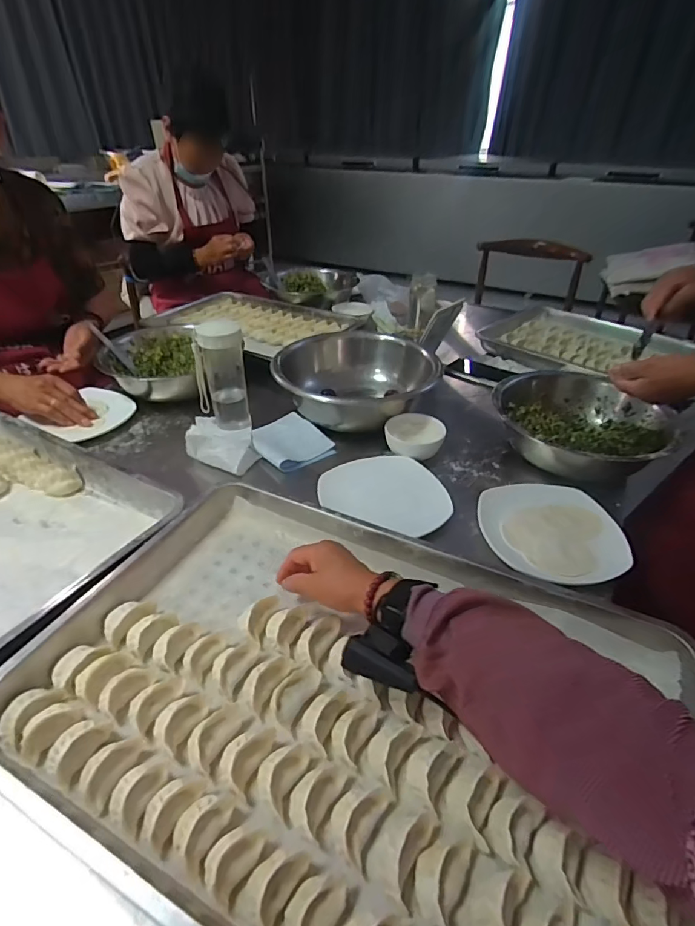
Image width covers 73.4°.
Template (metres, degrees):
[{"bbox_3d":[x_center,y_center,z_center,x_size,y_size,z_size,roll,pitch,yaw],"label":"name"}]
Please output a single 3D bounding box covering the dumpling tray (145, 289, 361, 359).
[{"bbox_3d":[-0.266,-0.396,1.310,0.522,0.037,0.362,25,44,31],"label":"dumpling tray"}]

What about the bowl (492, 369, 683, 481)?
[{"bbox_3d":[0.404,-0.066,0.808,0.265,0.108,0.265,0,36,0],"label":"bowl"}]

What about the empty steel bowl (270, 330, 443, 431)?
[{"bbox_3d":[0.016,-0.170,0.903,0.259,0.100,0.242,20,40,24],"label":"empty steel bowl"}]

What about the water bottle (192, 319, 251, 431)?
[{"bbox_3d":[-0.223,-0.143,0.840,0.087,0.202,0.062,-11,38,-16],"label":"water bottle"}]

